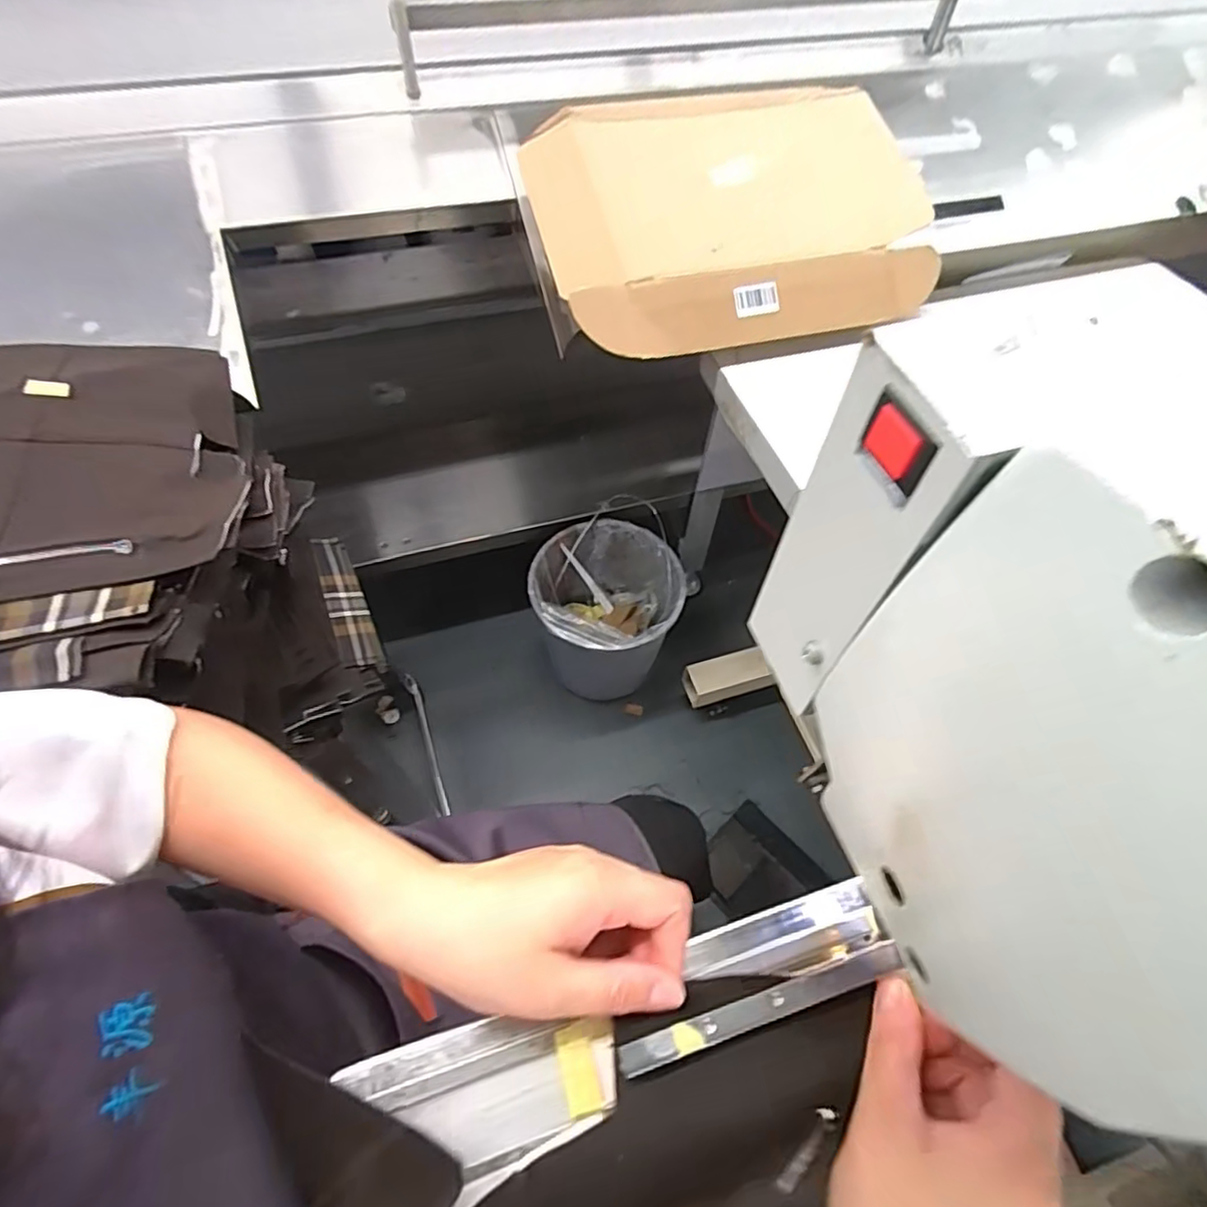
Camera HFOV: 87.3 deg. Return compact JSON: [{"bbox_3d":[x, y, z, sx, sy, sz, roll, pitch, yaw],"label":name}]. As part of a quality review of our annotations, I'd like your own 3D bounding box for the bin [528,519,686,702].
[{"bbox_3d":[0.006,0.017,1.176,0.246,0.258,0.265,1,57,-2],"label":"bin"}]

